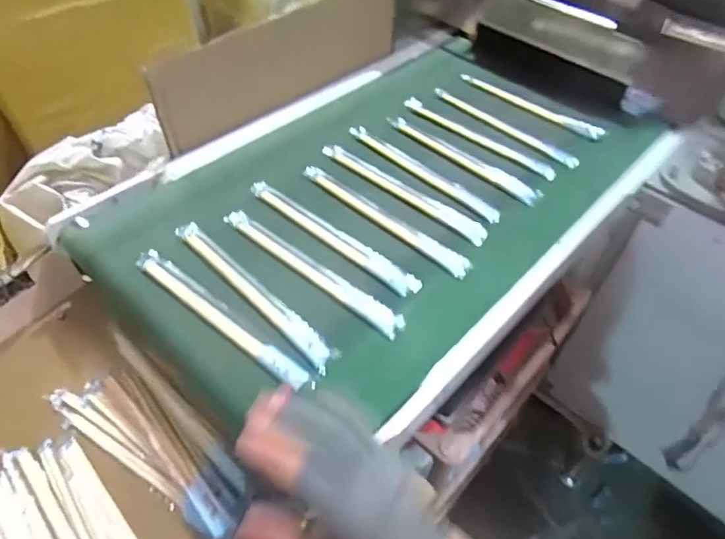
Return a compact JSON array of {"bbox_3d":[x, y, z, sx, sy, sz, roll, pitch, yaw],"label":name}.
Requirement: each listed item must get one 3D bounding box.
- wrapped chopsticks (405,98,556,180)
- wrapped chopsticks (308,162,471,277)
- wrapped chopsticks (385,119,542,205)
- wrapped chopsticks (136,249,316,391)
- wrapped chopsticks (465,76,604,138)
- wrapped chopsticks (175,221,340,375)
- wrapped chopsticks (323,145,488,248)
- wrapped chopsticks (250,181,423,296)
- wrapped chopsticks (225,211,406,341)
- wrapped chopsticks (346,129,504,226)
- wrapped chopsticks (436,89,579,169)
[{"bbox_3d":[0.152,-0.178,0.693,0.232,0.008,0.027,34,56,24],"label":"wrapped chopsticks"},{"bbox_3d":[0.023,-0.059,0.577,0.228,0.009,0.027,35,56,25],"label":"wrapped chopsticks"},{"bbox_3d":[0.128,-0.142,0.657,0.221,0.007,0.030,36,57,26],"label":"wrapped chopsticks"},{"bbox_3d":[-0.132,0.043,0.479,0.221,0.008,0.023,32,55,23],"label":"wrapped chopsticks"},{"bbox_3d":[0.243,-0.238,0.748,0.224,0.013,0.028,37,57,26],"label":"wrapped chopsticks"},{"bbox_3d":[-0.107,0.019,0.500,0.025,0.005,0.227,-36,59,-29],"label":"wrapped chopsticks"},{"bbox_3d":[0.047,-0.094,0.609,0.230,0.008,0.028,33,55,24],"label":"wrapped chopsticks"},{"bbox_3d":[-0.035,-0.038,0.554,0.228,0.006,0.028,34,56,24],"label":"wrapped chopsticks"},{"bbox_3d":[-0.054,-0.001,0.521,0.227,0.006,0.026,32,55,23],"label":"wrapped chopsticks"},{"bbox_3d":[0.074,-0.121,0.636,0.226,0.011,0.028,36,57,26],"label":"wrapped chopsticks"},{"bbox_3d":[0.192,-0.198,0.705,0.021,0.013,0.236,-31,57,-26],"label":"wrapped chopsticks"}]

